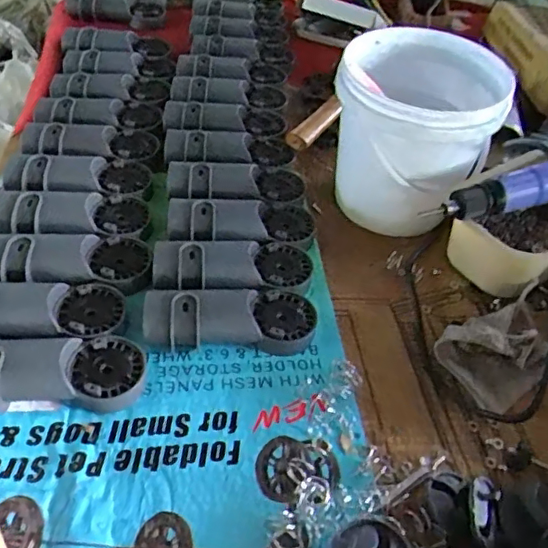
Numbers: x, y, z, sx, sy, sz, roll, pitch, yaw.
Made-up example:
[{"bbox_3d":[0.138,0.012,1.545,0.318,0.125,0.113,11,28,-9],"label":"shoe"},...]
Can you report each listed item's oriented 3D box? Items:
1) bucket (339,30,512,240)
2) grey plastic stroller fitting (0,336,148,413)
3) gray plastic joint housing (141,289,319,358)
[{"bbox_3d":[0.158,-0.173,0.668,0.174,0.159,0.194,18,48,10],"label":"bucket"},{"bbox_3d":[-0.184,0.084,0.497,0.141,0.040,0.062,-2,48,-9],"label":"grey plastic stroller fitting"},{"bbox_3d":[-0.041,0.041,0.551,0.160,0.039,0.061,4,47,-3],"label":"gray plastic joint housing"}]

